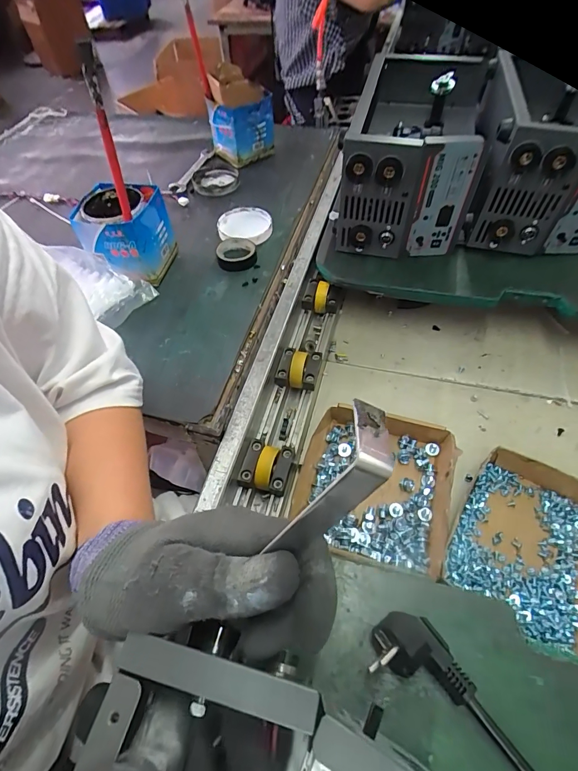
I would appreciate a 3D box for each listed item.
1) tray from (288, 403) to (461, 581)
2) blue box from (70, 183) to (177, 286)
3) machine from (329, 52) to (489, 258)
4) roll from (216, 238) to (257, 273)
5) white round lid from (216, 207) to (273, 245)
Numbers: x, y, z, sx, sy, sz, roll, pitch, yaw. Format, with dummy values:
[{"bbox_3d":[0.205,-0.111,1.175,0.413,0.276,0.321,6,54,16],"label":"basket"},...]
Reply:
[{"bbox_3d":[0.100,0.112,0.452,0.155,0.036,0.165,13,56,13],"label":"tray"},{"bbox_3d":[-0.228,-0.209,0.556,0.103,0.105,0.102,4,55,7],"label":"blue box"},{"bbox_3d":[0.184,-0.349,0.596,0.176,0.158,0.331,13,56,13],"label":"machine"},{"bbox_3d":[-0.079,-0.196,0.594,0.057,0.019,0.059,-2,54,3],"label":"roll"},{"bbox_3d":[-0.071,-0.252,0.634,0.084,0.022,0.091,-2,54,3],"label":"white round lid"}]

